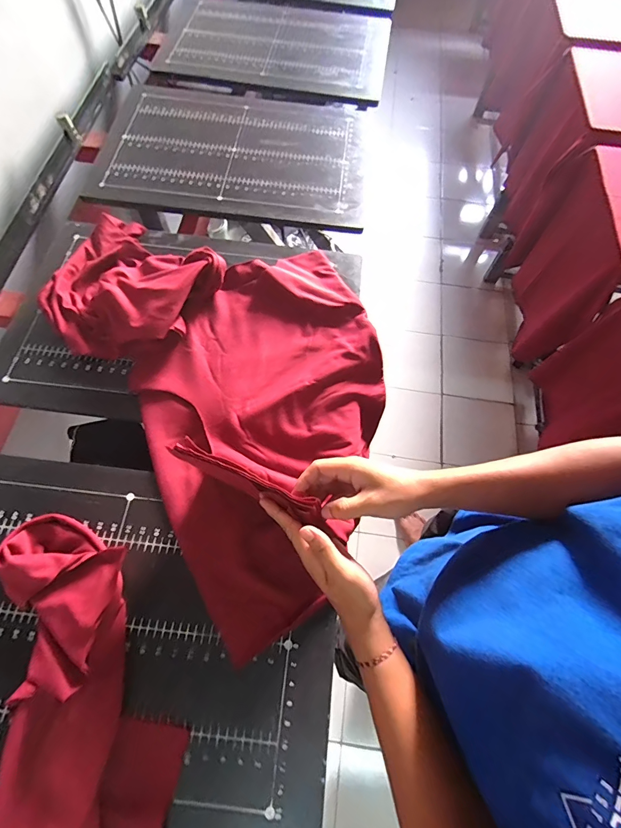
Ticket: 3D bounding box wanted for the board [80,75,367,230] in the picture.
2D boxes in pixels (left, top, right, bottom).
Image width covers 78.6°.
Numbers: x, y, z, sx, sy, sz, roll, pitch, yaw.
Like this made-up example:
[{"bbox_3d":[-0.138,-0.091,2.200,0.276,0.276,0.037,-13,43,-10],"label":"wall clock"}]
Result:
[{"bbox_3d":[-0.168,-0.633,0.878,0.582,0.015,0.481,5,65,-1],"label":"board"}]

